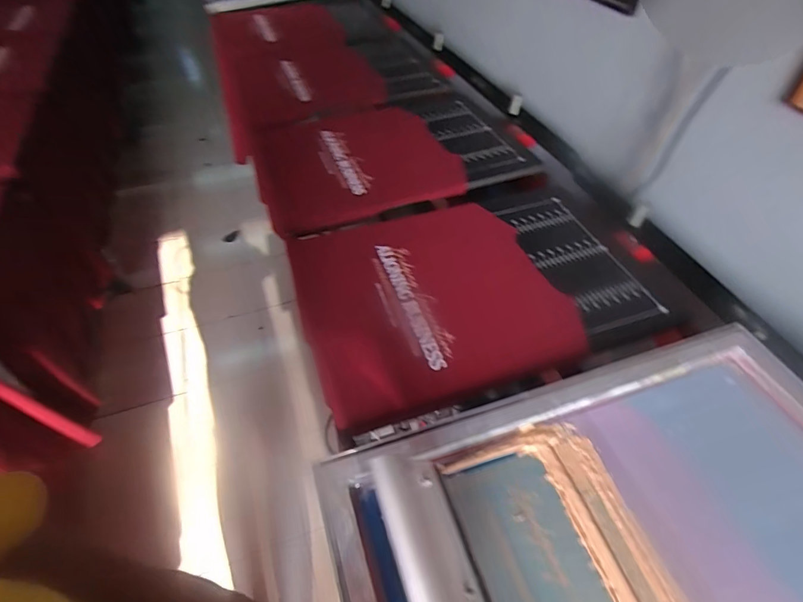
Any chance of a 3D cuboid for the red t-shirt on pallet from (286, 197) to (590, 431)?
[{"bbox_3d":[0.042,-0.021,0.747,0.415,0.019,0.409,-16,51,-11],"label":"red t-shirt on pallet"}]

